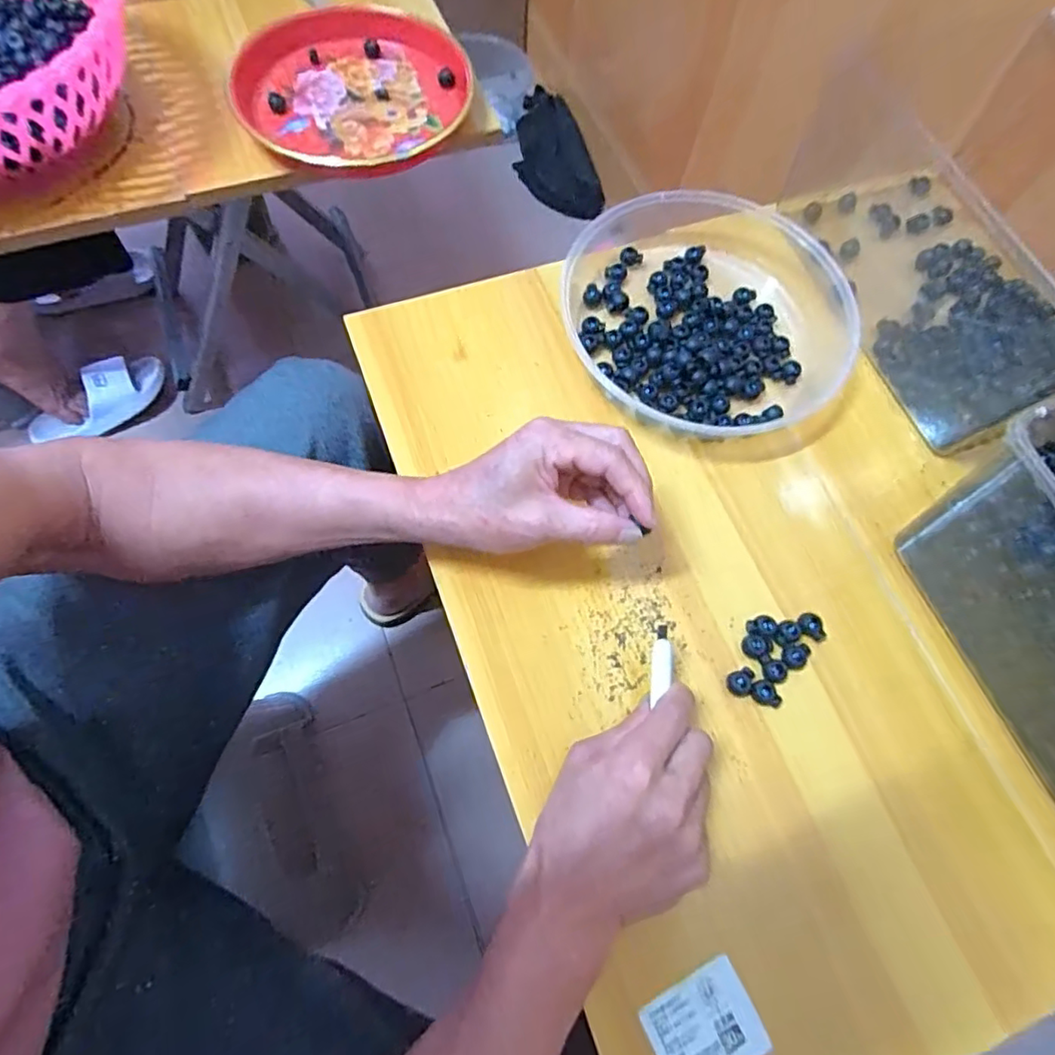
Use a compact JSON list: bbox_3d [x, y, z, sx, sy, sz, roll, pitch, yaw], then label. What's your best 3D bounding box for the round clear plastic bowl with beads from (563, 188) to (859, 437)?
[{"bbox_3d":[0.156,-0.184,0.482,0.220,0.045,0.235,1,69,-3],"label":"round clear plastic bowl with beads"}]

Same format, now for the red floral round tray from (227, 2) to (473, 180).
[{"bbox_3d":[-0.160,-0.413,0.561,0.222,0.026,0.226,1,69,-3],"label":"red floral round tray"}]

